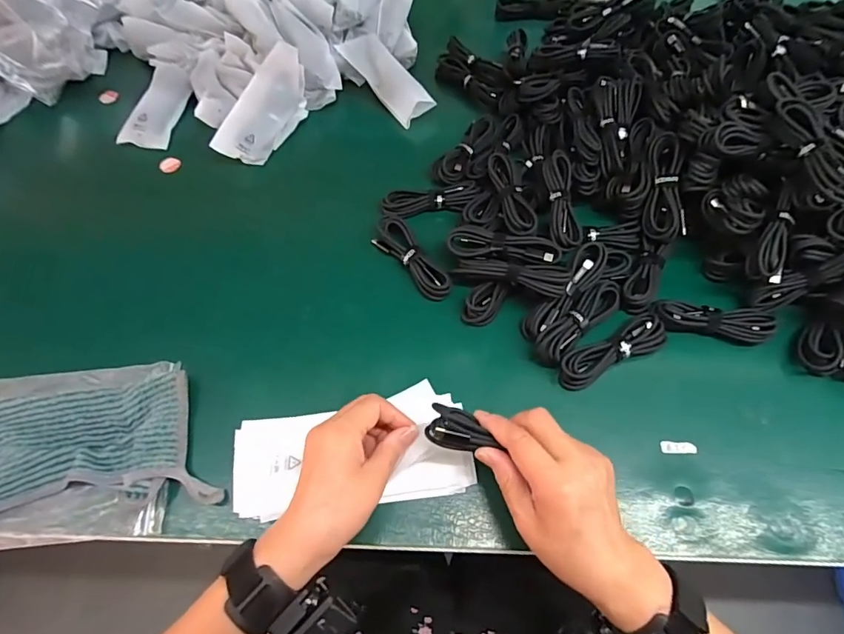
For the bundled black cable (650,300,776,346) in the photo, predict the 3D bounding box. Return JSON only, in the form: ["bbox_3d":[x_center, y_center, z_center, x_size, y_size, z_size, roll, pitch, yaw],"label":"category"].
[{"bbox_3d":[0.279,0.003,0.431,0.110,0.019,0.029,9,63,5],"label":"bundled black cable"}]

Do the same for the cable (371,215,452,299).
[{"bbox_3d":[-0.012,-0.061,0.476,0.031,0.021,0.107,-34,67,-15],"label":"cable"}]

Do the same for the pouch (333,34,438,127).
[{"bbox_3d":[-0.049,-0.312,0.585,0.054,0.033,0.145,-38,72,-16],"label":"pouch"}]

